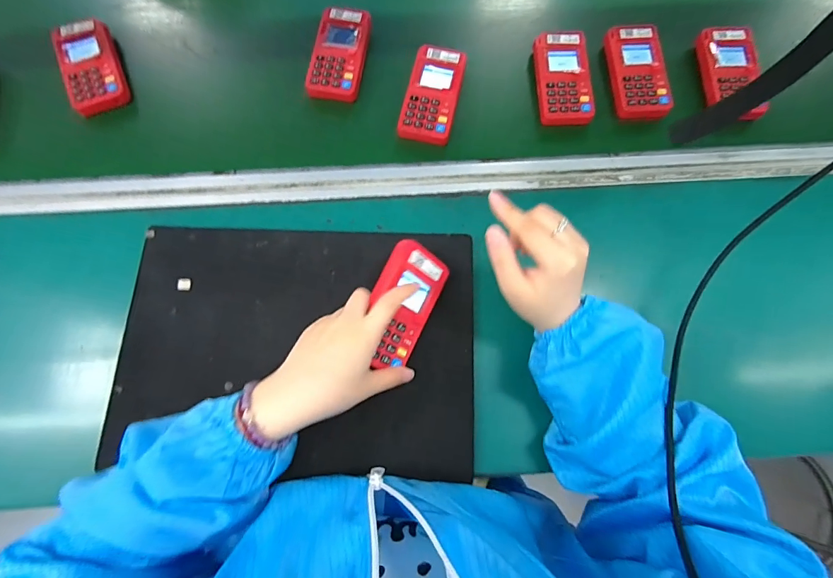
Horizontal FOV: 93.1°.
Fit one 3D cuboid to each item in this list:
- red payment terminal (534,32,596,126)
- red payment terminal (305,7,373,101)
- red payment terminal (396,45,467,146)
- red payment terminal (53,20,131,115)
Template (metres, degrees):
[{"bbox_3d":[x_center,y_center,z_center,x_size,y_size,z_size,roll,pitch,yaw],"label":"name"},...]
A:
[{"bbox_3d":[0.179,-0.258,0.485,0.062,0.022,0.122,-2,76,-1],"label":"red payment terminal"},{"bbox_3d":[-0.096,-0.291,0.490,0.063,0.018,0.123,8,76,2],"label":"red payment terminal"},{"bbox_3d":[0.020,-0.234,0.479,0.061,0.022,0.123,13,76,3],"label":"red payment terminal"},{"bbox_3d":[-0.396,-0.275,0.482,0.061,0.021,0.129,-21,77,-6],"label":"red payment terminal"}]

